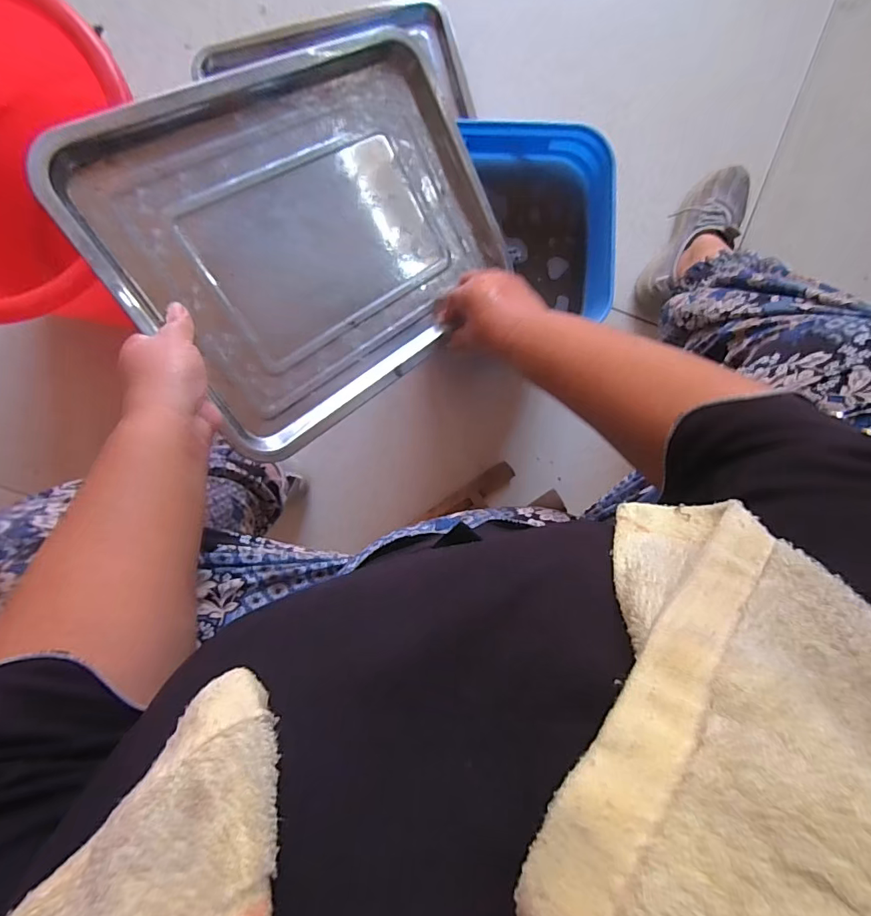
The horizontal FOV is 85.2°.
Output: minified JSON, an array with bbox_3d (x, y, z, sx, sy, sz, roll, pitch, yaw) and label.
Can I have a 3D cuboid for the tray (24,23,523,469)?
[{"bbox_3d":[-0.102,-0.211,0.459,0.371,0.033,0.281,-41,114,-25],"label":"tray"}]

